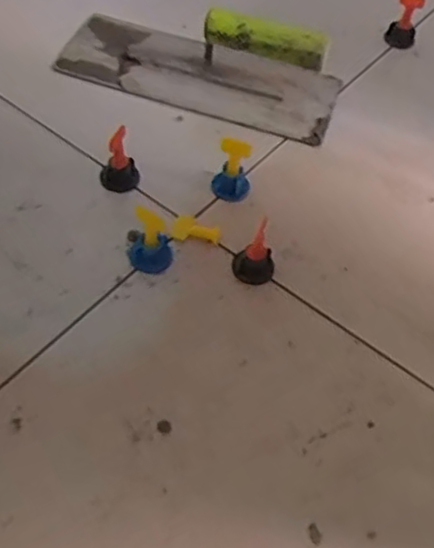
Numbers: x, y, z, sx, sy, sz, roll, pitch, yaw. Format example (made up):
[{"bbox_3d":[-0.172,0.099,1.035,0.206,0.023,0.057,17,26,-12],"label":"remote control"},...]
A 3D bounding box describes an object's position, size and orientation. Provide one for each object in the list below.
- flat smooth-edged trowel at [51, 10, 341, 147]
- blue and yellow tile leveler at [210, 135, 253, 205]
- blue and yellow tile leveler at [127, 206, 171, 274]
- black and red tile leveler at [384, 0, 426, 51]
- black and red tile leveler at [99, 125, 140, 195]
[{"bbox_3d":[-0.014,-0.217,0.654,0.268,0.092,0.109,15,53,5],"label":"flat smooth-edged trowel"},{"bbox_3d":[0.012,-0.089,0.568,0.031,0.052,0.029,6,53,-1],"label":"blue and yellow tile leveler"},{"bbox_3d":[-0.054,-0.033,0.518,0.032,0.053,0.040,-10,55,-13],"label":"blue and yellow tile leveler"},{"bbox_3d":[0.204,-0.276,0.734,0.032,0.066,0.030,18,54,8],"label":"black and red tile leveler"},{"bbox_3d":[-0.083,-0.095,0.562,0.032,0.047,0.028,-6,54,-10],"label":"black and red tile leveler"}]

